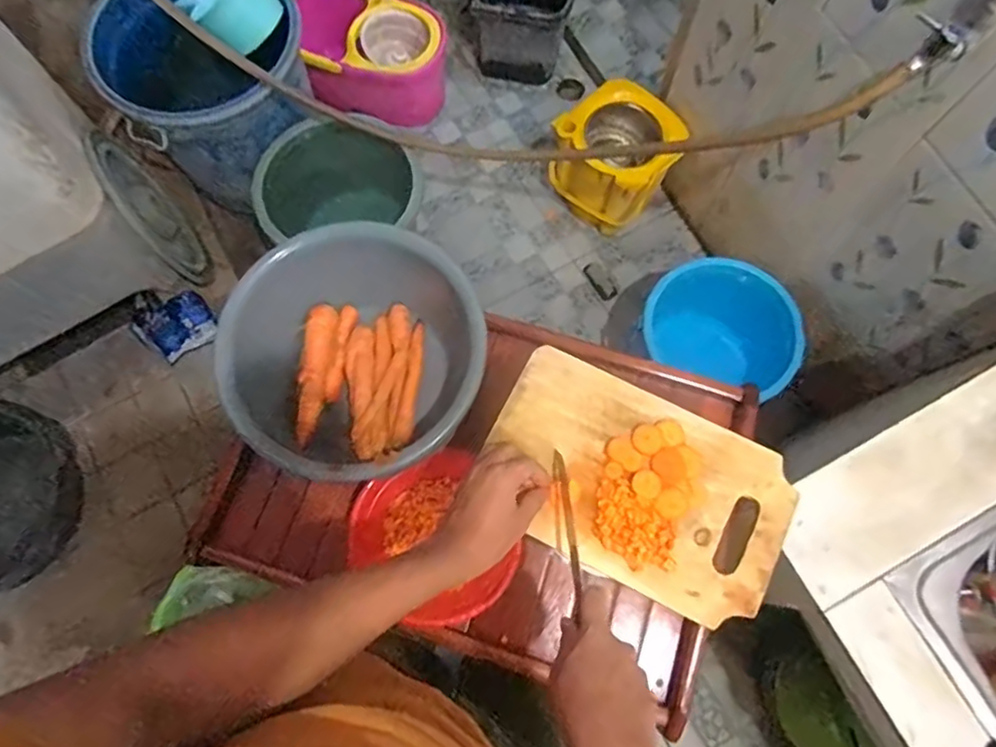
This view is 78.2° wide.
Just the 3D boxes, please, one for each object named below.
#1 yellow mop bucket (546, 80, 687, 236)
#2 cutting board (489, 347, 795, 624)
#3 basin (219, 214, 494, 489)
[{"bbox_3d":[0.279,-0.517,1.483,0.259,0.237,0.232,36,77,10],"label":"yellow mop bucket"},{"bbox_3d":[0.135,0.107,0.601,0.290,0.021,0.181,26,76,8],"label":"cutting board"},{"bbox_3d":[-0.166,-0.007,0.770,0.295,0.151,0.282,0,74,0],"label":"basin"}]

